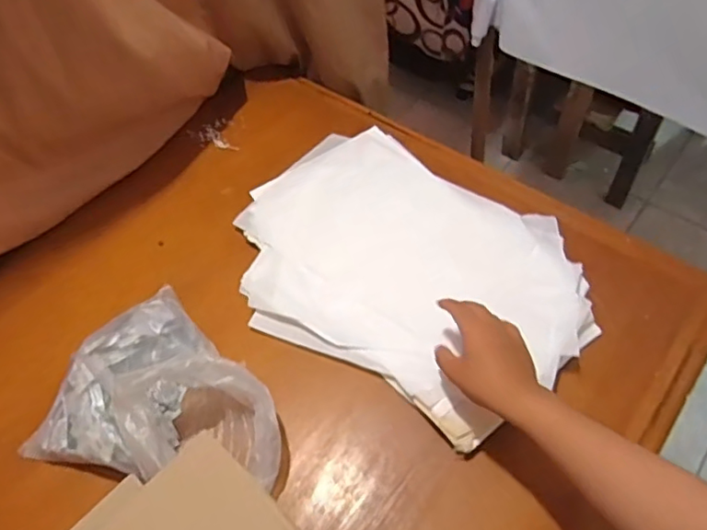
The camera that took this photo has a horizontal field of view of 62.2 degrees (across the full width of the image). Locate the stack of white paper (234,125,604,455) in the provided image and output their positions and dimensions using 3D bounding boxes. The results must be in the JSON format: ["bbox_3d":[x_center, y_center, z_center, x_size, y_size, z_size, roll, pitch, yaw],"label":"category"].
[{"bbox_3d":[0.061,-0.004,0.719,0.434,0.034,0.310,31,65,22],"label":"stack of white paper"}]

